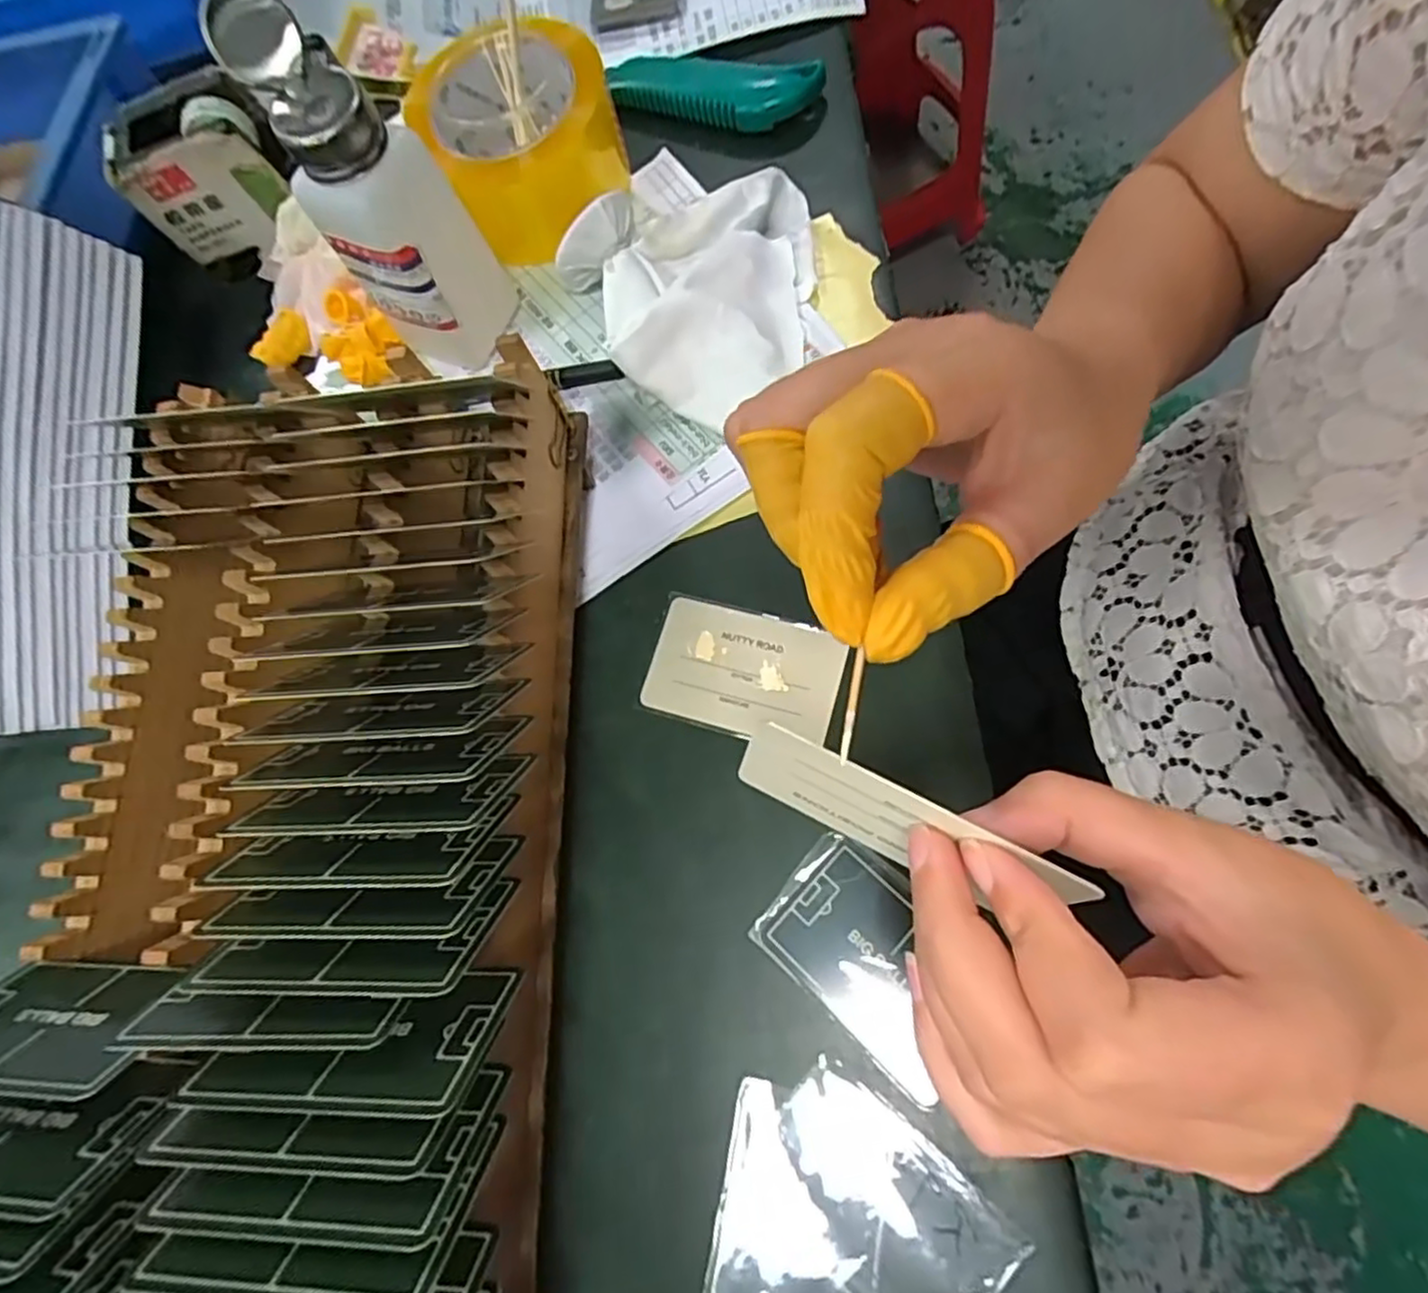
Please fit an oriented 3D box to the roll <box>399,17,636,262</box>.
[{"bbox_3d":[-0.101,-0.276,0.377,0.096,0.074,0.096,-1,71,2],"label":"roll"}]

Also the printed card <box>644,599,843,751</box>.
[{"bbox_3d":[0.013,0.011,0.312,0.083,0.004,0.053,14,76,13],"label":"printed card"}]

